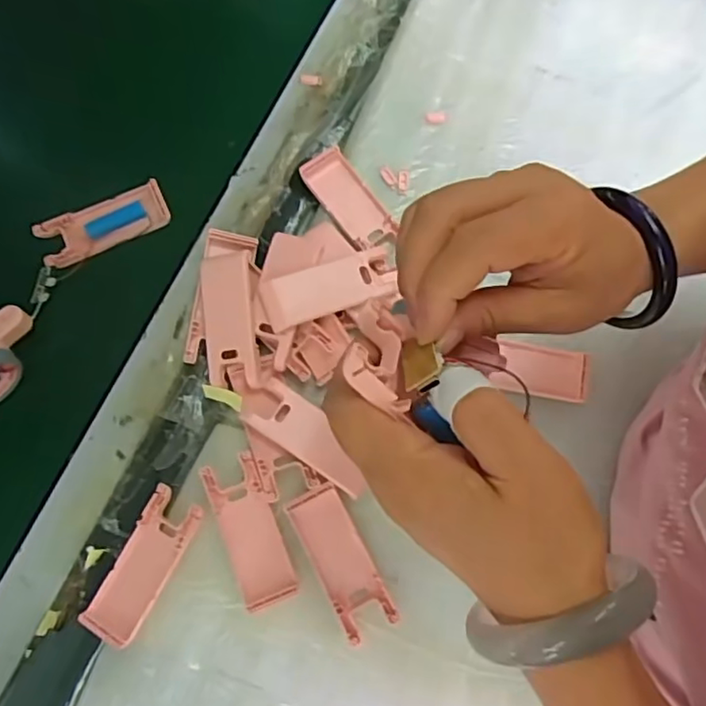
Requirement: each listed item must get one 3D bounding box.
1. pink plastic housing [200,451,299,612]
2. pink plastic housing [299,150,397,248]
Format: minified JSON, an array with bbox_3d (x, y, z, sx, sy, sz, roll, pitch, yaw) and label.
[{"bbox_3d":[-0.073,0.124,0.433,0.040,0.010,0.100,-21,78,-7],"label":"pink plastic housing"},{"bbox_3d":[-0.004,-0.127,0.501,0.042,0.014,0.084,-36,80,-9],"label":"pink plastic housing"}]

